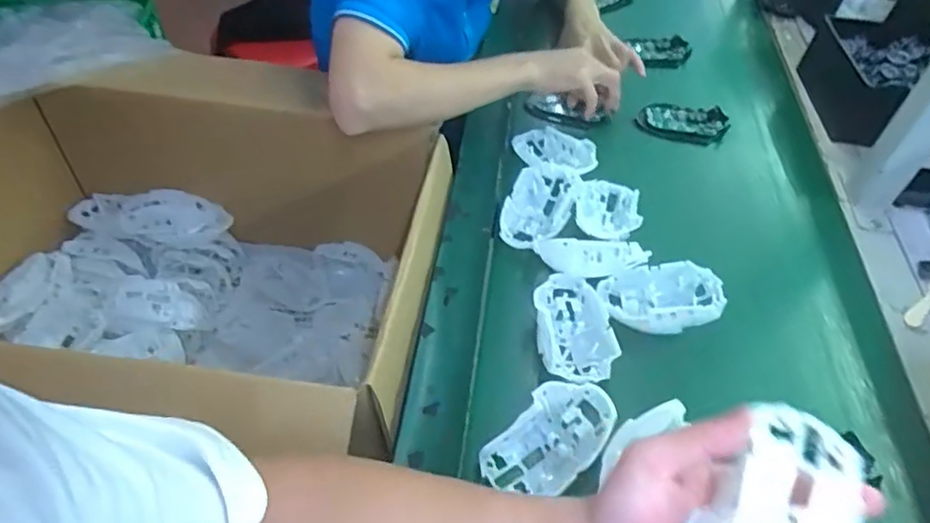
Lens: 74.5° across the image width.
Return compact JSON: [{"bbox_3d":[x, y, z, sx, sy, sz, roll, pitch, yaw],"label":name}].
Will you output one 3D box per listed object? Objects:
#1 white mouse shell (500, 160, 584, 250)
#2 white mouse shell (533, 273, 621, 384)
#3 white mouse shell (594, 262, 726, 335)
[{"bbox_3d":[0.082,-0.061,0.672,0.067,0.032,0.112,23,52,15],"label":"white mouse shell"},{"bbox_3d":[0.101,0.067,0.570,0.068,0.043,0.109,0,49,-3],"label":"white mouse shell"},{"bbox_3d":[0.189,0.033,0.594,0.109,0.034,0.066,3,49,-1],"label":"white mouse shell"}]

